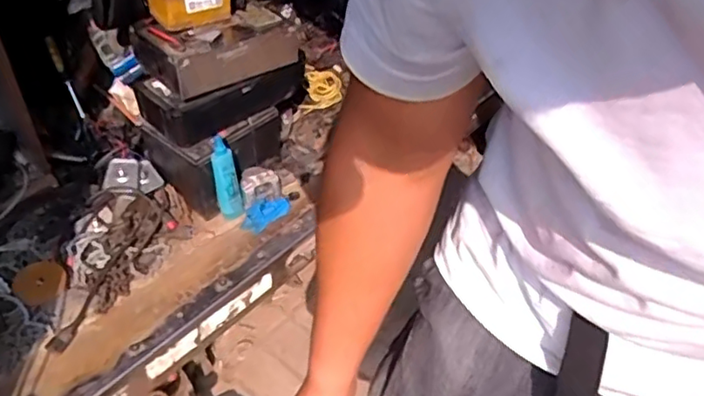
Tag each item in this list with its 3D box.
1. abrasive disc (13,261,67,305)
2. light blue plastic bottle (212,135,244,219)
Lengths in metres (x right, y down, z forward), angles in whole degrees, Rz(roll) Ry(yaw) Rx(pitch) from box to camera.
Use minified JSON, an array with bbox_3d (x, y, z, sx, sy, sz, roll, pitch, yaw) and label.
[{"bbox_3d":[-0.563,0.152,1.131,0.085,0.005,0.078,10,56,-15],"label":"abrasive disc"},{"bbox_3d":[-0.250,-0.040,1.243,0.052,0.174,0.058,-8,45,-10],"label":"light blue plastic bottle"}]

